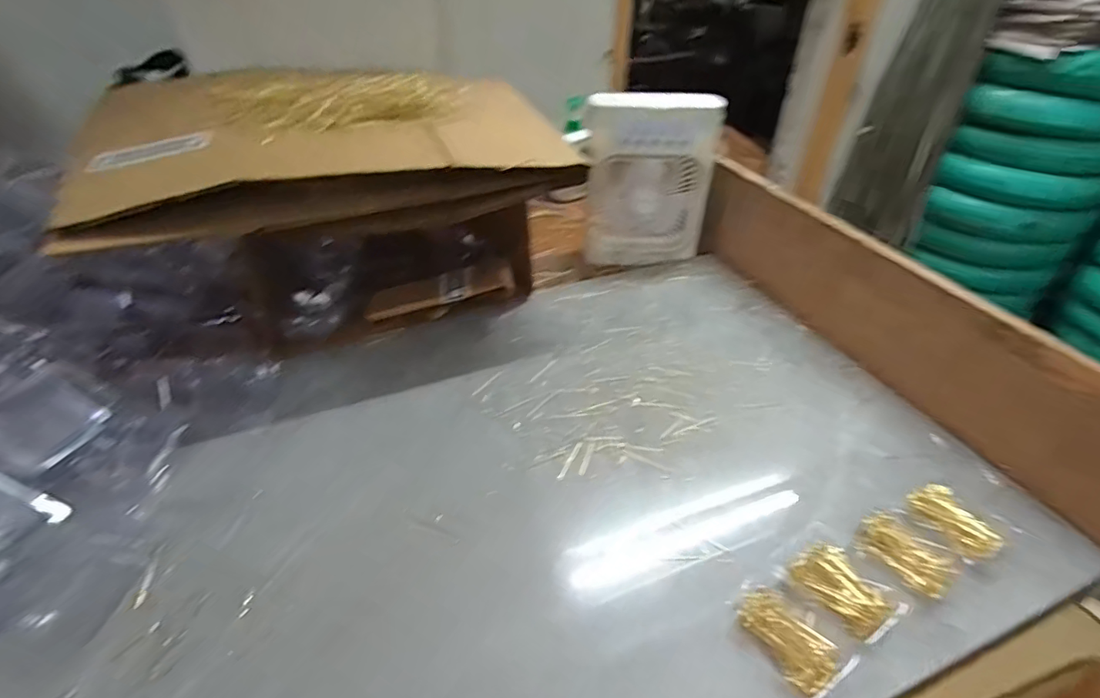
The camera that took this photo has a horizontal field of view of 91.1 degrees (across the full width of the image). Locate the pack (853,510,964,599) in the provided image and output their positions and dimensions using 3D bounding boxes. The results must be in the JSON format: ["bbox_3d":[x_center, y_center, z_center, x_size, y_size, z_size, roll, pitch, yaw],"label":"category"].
[{"bbox_3d":[0.304,0.178,0.466,0.048,0.020,0.073,-27,45,-30],"label":"pack"}]

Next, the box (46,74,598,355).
[{"bbox_3d":[-0.271,-0.182,0.698,0.495,0.276,0.297,-15,40,-19],"label":"box"}]

